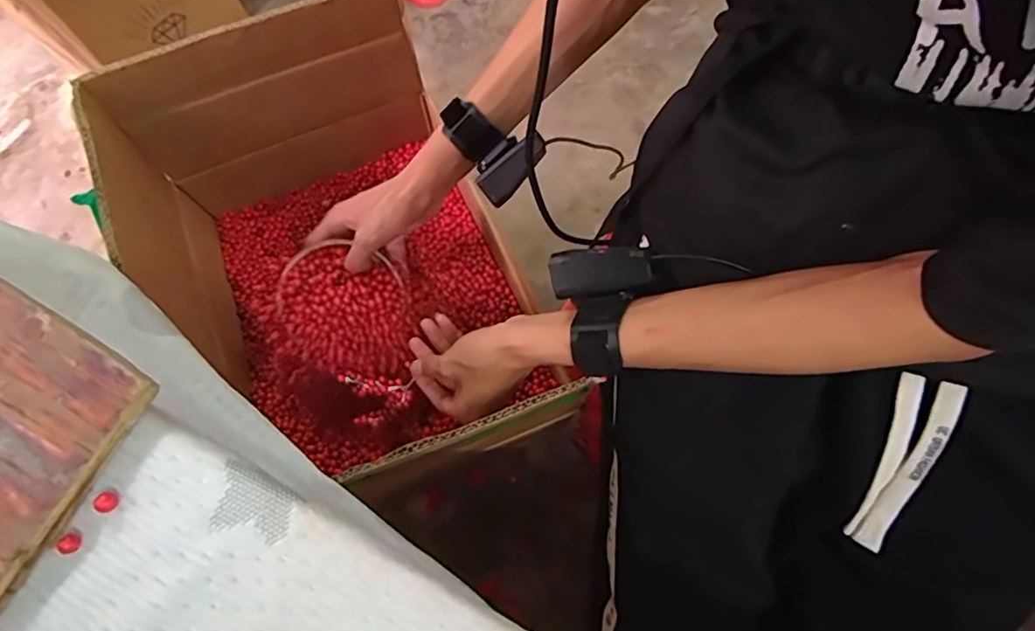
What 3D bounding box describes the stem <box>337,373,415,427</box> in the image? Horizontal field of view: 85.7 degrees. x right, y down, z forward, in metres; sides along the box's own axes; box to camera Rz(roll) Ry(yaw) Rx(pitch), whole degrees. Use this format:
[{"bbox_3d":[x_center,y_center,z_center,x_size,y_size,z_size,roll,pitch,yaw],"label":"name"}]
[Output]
[{"bbox_3d":[-0.129,0.078,0.507,0.064,0.019,0.041,3,70,2],"label":"stem"}]

